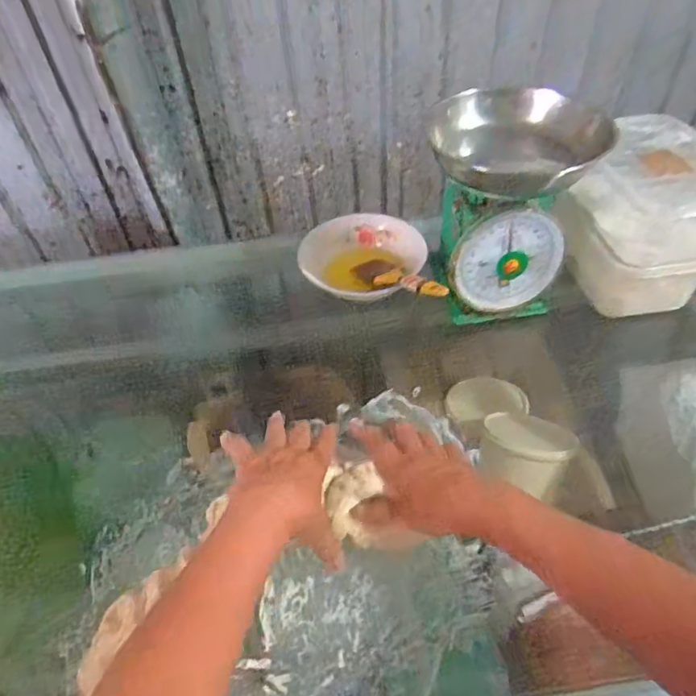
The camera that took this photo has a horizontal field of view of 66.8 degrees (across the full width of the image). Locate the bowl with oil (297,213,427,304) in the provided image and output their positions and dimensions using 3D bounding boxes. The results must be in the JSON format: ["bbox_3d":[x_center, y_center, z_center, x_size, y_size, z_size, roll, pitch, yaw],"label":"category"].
[{"bbox_3d":[0.011,-0.112,0.732,0.149,0.069,0.155,-2,46,3],"label":"bowl with oil"}]

